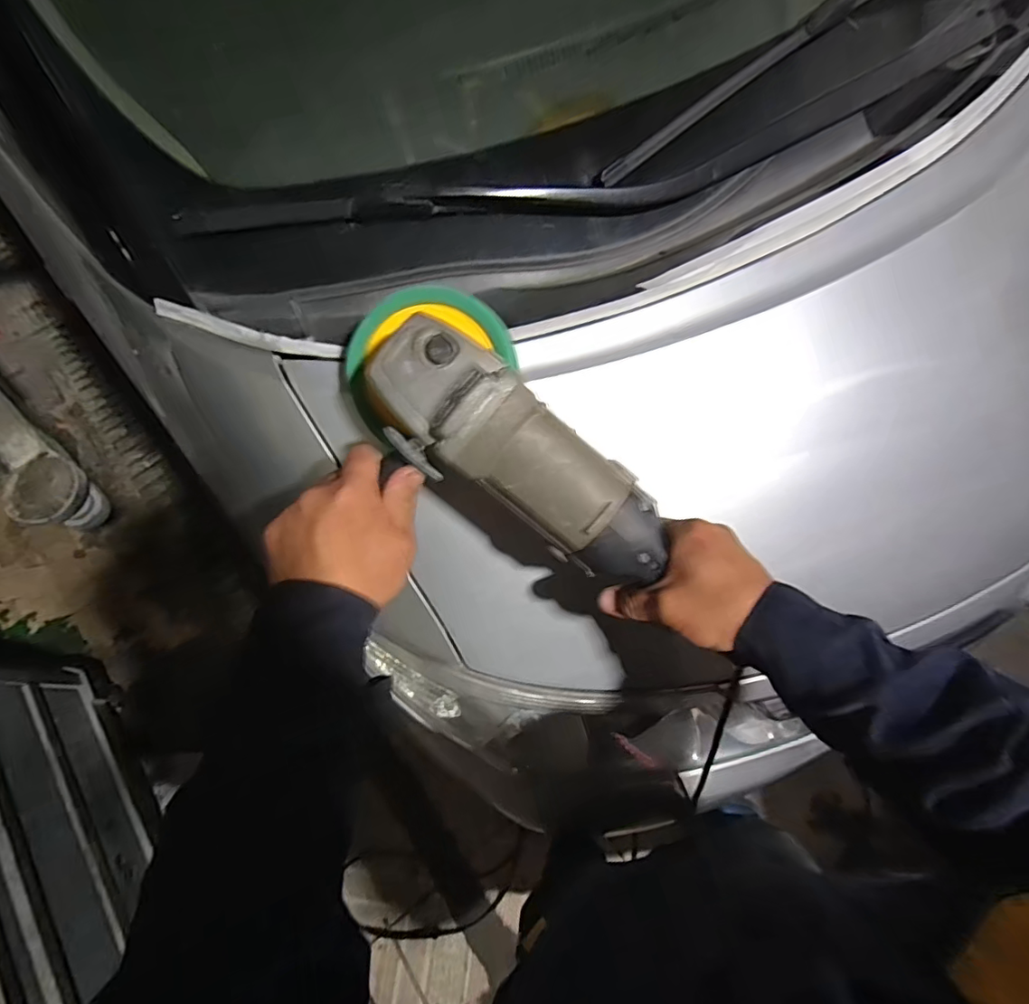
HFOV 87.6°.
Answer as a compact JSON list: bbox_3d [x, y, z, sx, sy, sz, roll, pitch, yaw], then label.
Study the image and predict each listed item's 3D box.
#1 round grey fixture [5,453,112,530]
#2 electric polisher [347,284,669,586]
[{"bbox_3d":[-0.821,-0.009,0.973,0.117,0.132,0.122,0,68,0],"label":"round grey fixture"},{"bbox_3d":[-0.014,-0.054,0.426,0.301,0.115,0.134,43,94,-1],"label":"electric polisher"}]

